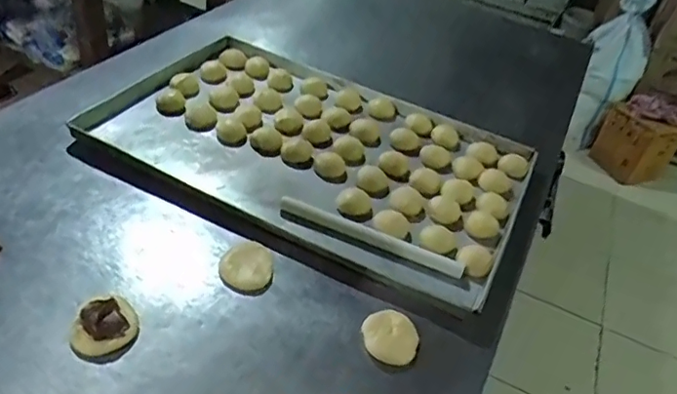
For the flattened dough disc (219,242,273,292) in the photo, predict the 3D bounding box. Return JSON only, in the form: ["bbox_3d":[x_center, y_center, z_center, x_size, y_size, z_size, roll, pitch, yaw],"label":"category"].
[{"bbox_3d":[-0.127,0.090,0.758,0.071,0.028,0.082,3,41,-9],"label":"flattened dough disc"}]

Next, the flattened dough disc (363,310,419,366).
[{"bbox_3d":[0.067,0.174,0.695,0.064,0.012,0.068,6,40,-5],"label":"flattened dough disc"}]

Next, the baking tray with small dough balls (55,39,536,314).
[{"bbox_3d":[-0.044,-0.093,0.994,0.734,0.050,0.462,23,42,14],"label":"baking tray with small dough balls"}]

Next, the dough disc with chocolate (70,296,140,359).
[{"bbox_3d":[-0.278,0.149,0.657,0.072,0.036,0.073,6,40,-5],"label":"dough disc with chocolate"}]

